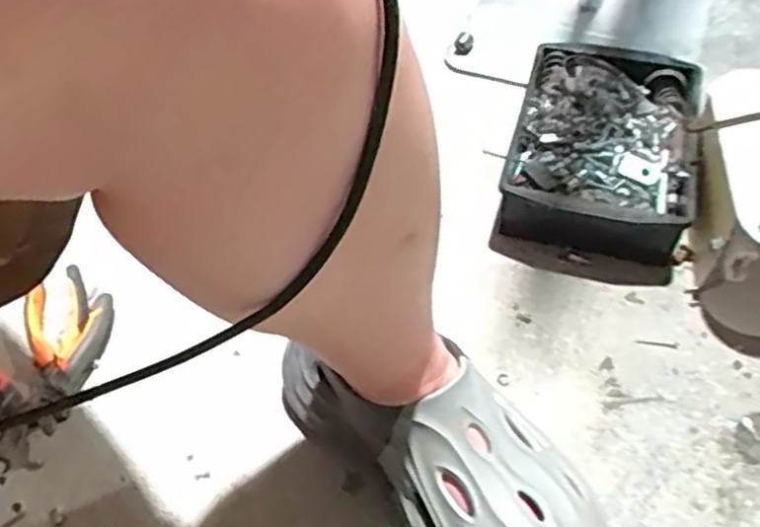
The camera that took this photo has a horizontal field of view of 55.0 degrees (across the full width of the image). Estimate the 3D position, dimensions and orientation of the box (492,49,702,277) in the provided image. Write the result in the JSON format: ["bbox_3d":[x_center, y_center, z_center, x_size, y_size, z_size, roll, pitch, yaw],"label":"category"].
[{"bbox_3d":[0.225,-0.112,0.756,0.176,0.082,0.265,12,52,10],"label":"box"}]

